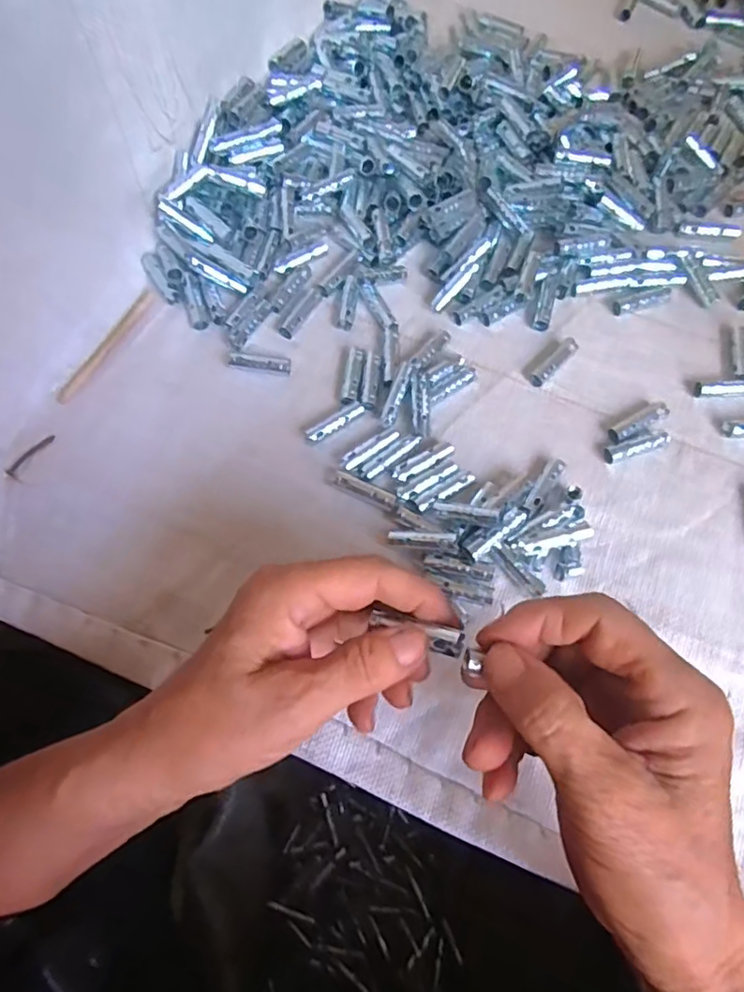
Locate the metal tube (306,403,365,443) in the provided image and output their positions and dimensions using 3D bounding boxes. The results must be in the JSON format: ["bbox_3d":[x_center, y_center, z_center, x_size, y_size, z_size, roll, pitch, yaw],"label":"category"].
[{"bbox_3d":[-0.022,-0.044,0.359,0.038,0.010,0.008,-33,72,-10],"label":"metal tube"}]

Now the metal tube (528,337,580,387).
[{"bbox_3d":[0.117,-0.087,0.376,0.010,0.011,0.042,41,76,15],"label":"metal tube"}]

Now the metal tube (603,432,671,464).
[{"bbox_3d":[0.161,-0.030,0.357,0.045,0.008,0.009,-17,70,-5],"label":"metal tube"}]

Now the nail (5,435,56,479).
[{"bbox_3d":[-0.205,-0.025,0.354,0.008,0.004,0.034,34,74,13],"label":"nail"}]

